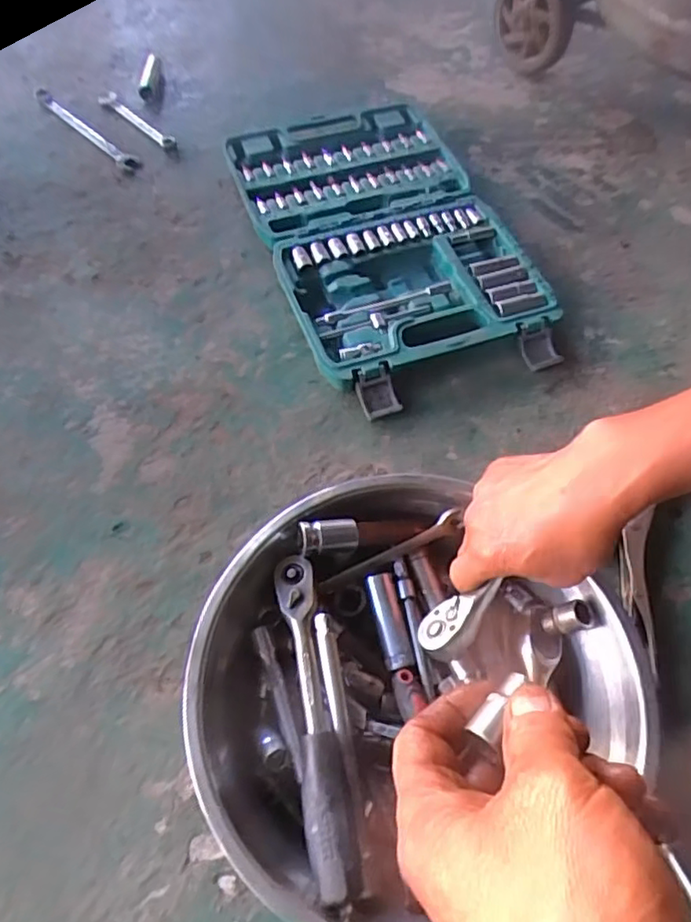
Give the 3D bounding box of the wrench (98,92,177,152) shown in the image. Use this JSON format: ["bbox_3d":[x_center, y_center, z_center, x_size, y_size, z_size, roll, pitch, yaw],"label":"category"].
[{"bbox_3d":[-0.250,-0.409,0.742,0.133,0.010,0.022,41,66,20],"label":"wrench"}]

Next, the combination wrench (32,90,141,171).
[{"bbox_3d":[-0.311,-0.395,0.732,0.185,0.015,0.021,39,65,20],"label":"combination wrench"}]

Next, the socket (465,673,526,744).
[{"bbox_3d":[0.056,0.090,0.227,0.010,0.008,0.028,32,57,16],"label":"socket"}]

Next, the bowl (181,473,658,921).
[{"bbox_3d":[0.032,0.149,0.402,0.252,0.073,0.255,1,59,-1],"label":"bowl"}]

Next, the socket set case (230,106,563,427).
[{"bbox_3d":[0.043,-0.236,0.652,0.248,0.043,0.399,-17,61,-12],"label":"socket set case"}]

